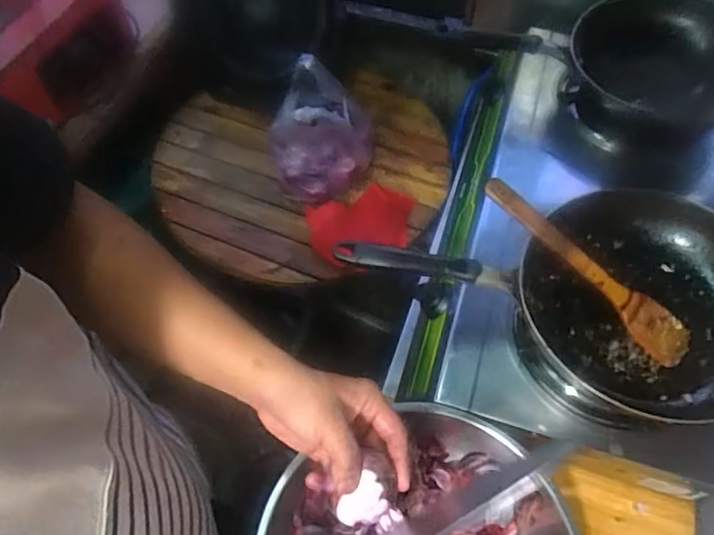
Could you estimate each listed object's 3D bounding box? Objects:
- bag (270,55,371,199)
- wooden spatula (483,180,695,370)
[{"bbox_3d":[-0.064,-0.236,0.979,0.174,0.204,0.166,-10,59,-6],"label":"bag"},{"bbox_3d":[0.256,-0.002,0.618,0.278,0.022,0.050,43,67,6],"label":"wooden spatula"}]

